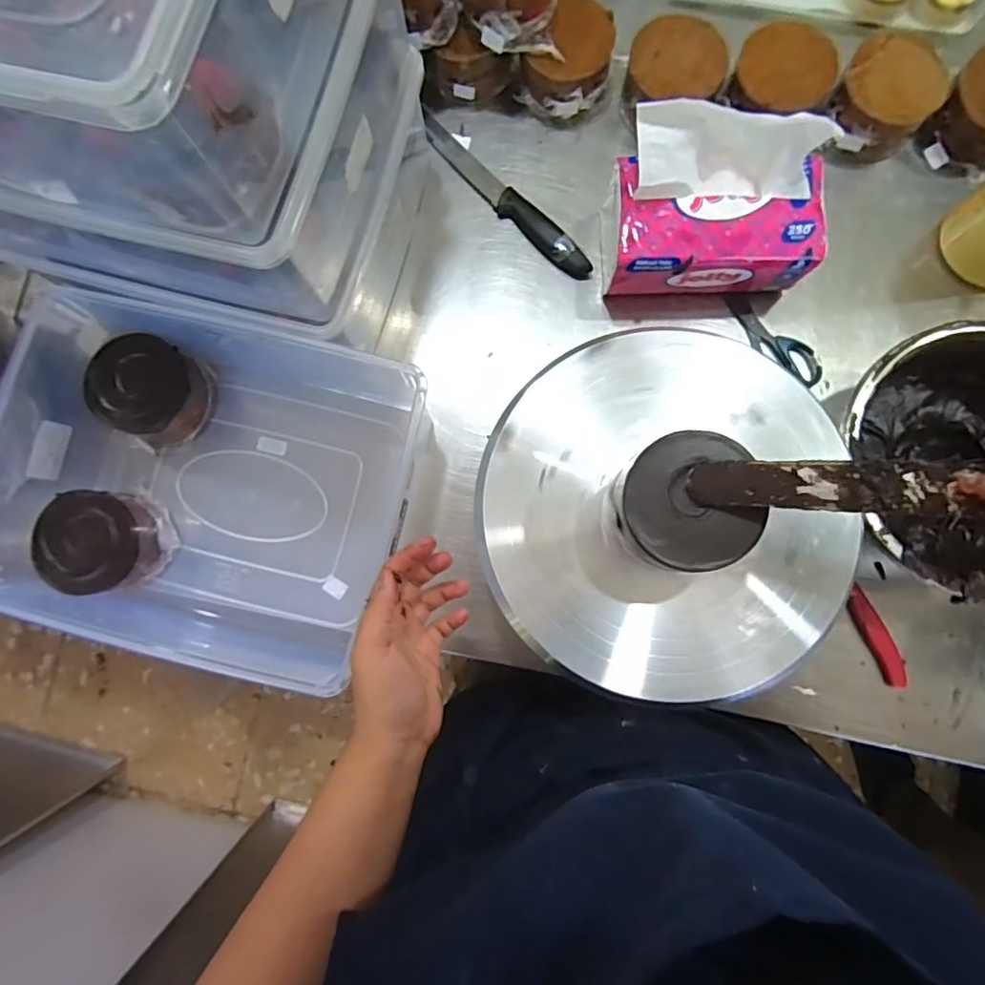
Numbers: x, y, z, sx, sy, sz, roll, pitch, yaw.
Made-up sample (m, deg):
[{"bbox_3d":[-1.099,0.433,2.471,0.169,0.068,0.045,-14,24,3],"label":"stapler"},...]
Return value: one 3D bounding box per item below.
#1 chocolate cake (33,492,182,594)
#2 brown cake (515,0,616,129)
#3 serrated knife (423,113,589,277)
[{"bbox_3d":[-0.385,0.048,0.562,0.097,0.075,0.094,0,84,2],"label":"chocolate cake"},{"bbox_3d":[0.084,-0.455,0.599,0.079,0.065,0.099,41,87,6],"label":"brown cake"},{"bbox_3d":[0.010,-0.324,0.612,0.030,0.019,0.255,-44,84,-3],"label":"serrated knife"}]

